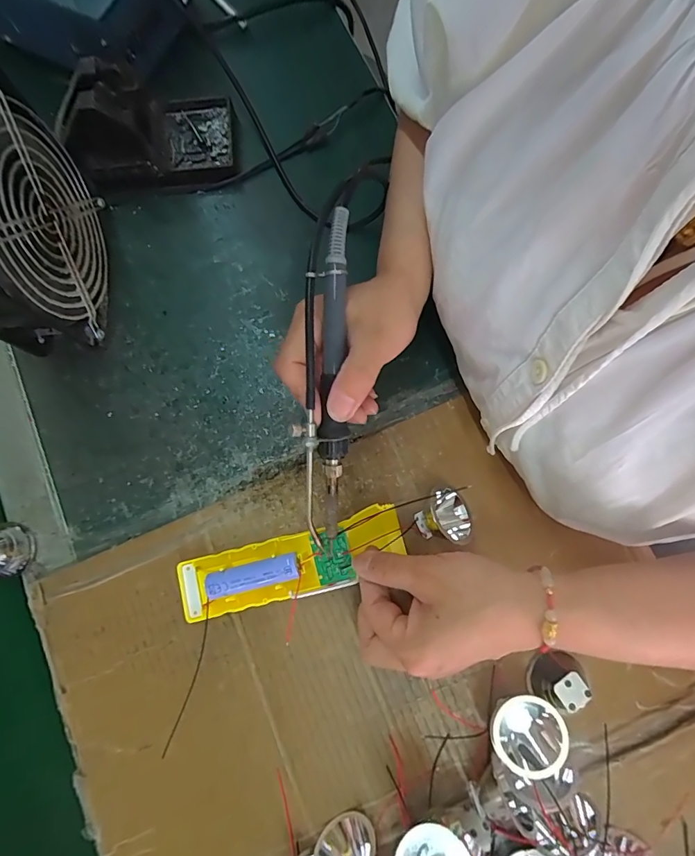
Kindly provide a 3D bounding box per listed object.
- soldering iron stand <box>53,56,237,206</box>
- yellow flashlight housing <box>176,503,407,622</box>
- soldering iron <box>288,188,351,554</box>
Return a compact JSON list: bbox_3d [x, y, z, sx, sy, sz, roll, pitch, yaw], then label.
[{"bbox_3d":[-0.166,-0.253,0.359,0.134,0.094,0.085,-22,80,-3],"label":"soldering iron stand"},{"bbox_3d":[-0.040,0.094,0.288,0.157,0.026,0.044,-18,78,2],"label":"yellow flashlight housing"},{"bbox_3d":[-0.014,-0.033,0.257,0.030,0.030,0.213,2,97,-1],"label":"soldering iron"}]

